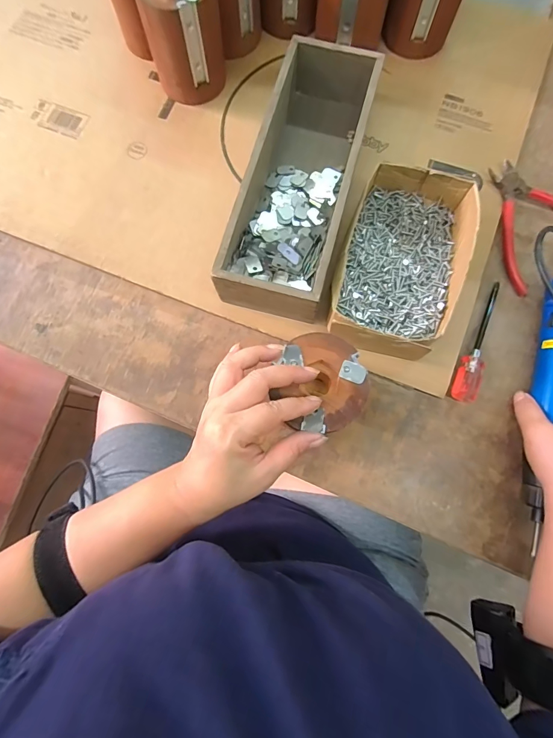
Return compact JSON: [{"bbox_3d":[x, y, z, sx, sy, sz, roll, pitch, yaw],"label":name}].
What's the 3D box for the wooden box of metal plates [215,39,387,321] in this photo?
[{"bbox_3d":[0.028,-0.196,0.385,0.100,0.069,0.290,16,80,3],"label":"wooden box of metal plates"}]

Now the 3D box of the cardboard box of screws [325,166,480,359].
[{"bbox_3d":[0.124,-0.104,0.372,0.112,0.061,0.189,18,80,4],"label":"cardboard box of screws"}]

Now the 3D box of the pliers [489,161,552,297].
[{"bbox_3d":[0.277,-0.168,0.407,0.126,0.013,0.126,-36,81,-6],"label":"pliers"}]

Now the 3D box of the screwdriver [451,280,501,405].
[{"bbox_3d":[0.210,-0.031,0.381,0.022,0.020,0.139,22,80,5],"label":"screwdriver"}]

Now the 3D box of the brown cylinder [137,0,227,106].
[{"bbox_3d":[-0.098,-0.364,0.399,0.075,0.102,0.077,0,79,1],"label":"brown cylinder"}]

